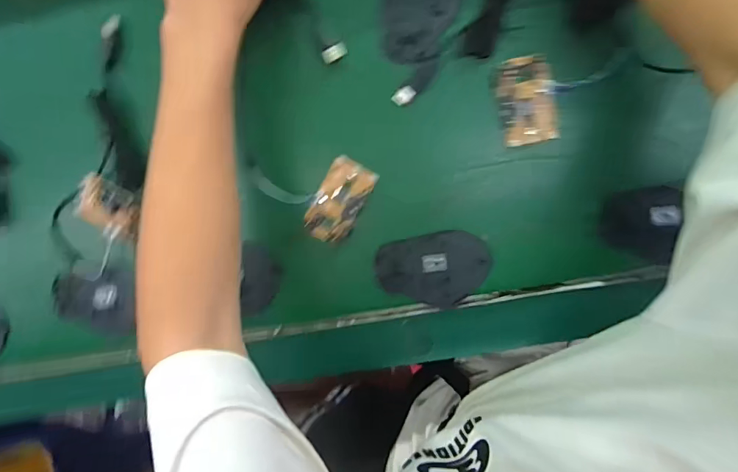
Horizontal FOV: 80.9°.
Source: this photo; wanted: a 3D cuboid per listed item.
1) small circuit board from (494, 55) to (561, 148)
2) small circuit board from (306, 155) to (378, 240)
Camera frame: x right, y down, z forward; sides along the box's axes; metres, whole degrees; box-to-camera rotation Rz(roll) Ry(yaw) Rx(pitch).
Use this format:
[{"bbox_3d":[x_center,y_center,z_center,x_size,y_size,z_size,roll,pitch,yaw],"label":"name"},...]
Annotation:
[{"bbox_3d":[0.147,-0.126,0.402,0.050,0.008,0.078,-8,99,5],"label":"small circuit board"},{"bbox_3d":[-0.029,-0.034,0.430,0.048,0.010,0.083,28,100,-1],"label":"small circuit board"}]

